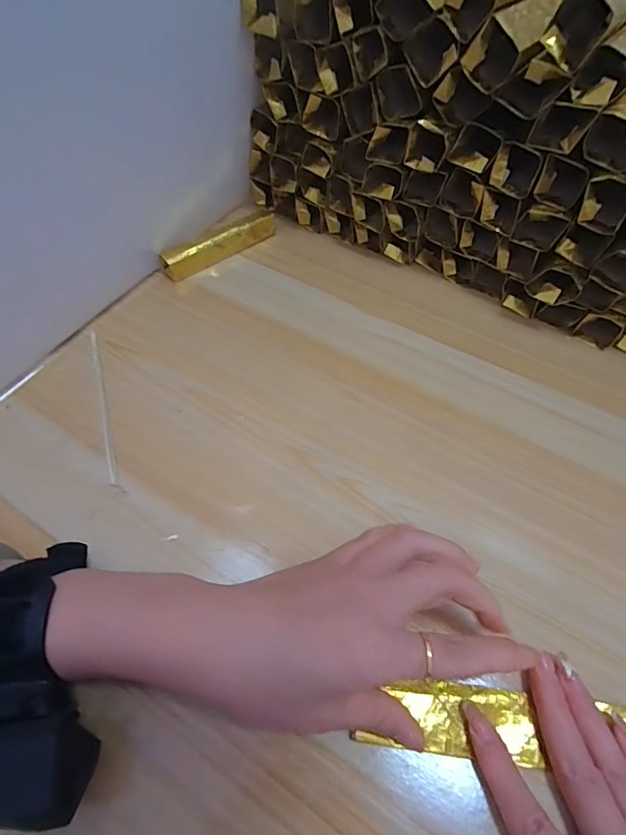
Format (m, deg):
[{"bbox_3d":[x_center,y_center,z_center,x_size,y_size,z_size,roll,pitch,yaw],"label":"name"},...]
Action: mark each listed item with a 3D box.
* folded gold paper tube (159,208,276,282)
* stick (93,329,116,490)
[{"bbox_3d":[-0.082,-0.157,0.397,0.115,0.024,0.019,-37,64,-22],"label":"folded gold paper tube"},{"bbox_3d":[-0.146,-0.011,0.304,0.004,0.007,0.132,-17,59,-11],"label":"stick"}]

